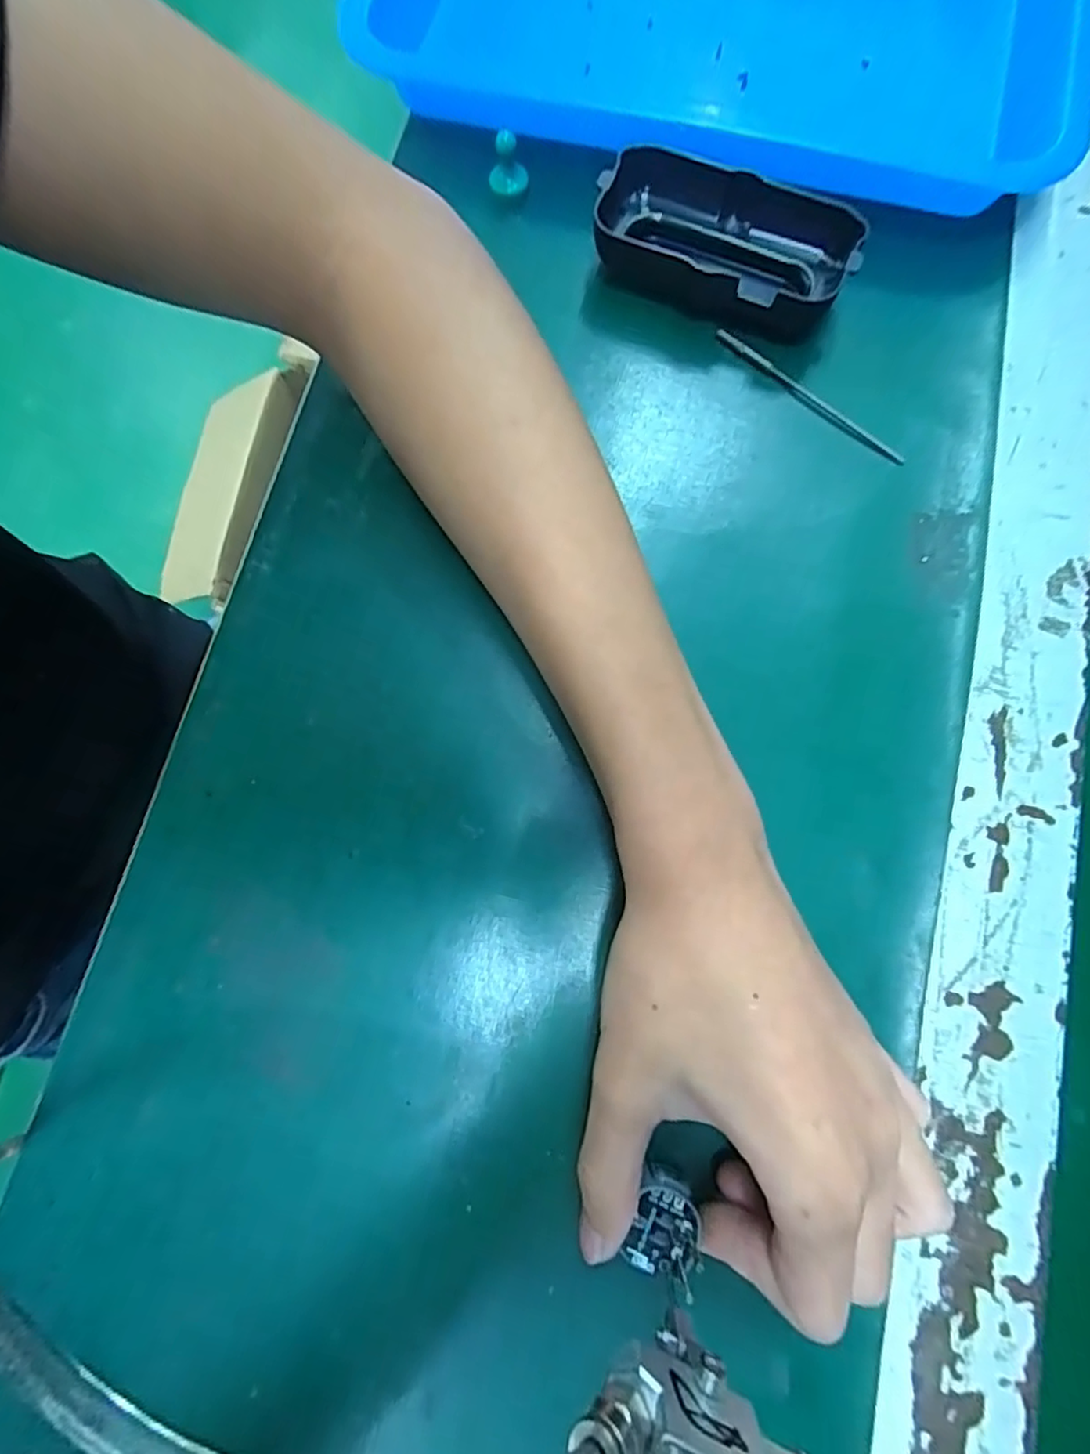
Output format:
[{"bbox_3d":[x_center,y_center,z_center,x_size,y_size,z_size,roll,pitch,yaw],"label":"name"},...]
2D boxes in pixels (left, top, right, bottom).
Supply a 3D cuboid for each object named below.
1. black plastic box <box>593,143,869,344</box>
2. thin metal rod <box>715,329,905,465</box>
[{"bbox_3d":[0.076,-0.210,0.259,0.109,0.026,0.054,26,80,6],"label":"black plastic box"},{"bbox_3d":[0.114,-0.144,0.255,0.097,0.004,0.008,43,82,9],"label":"thin metal rod"}]

